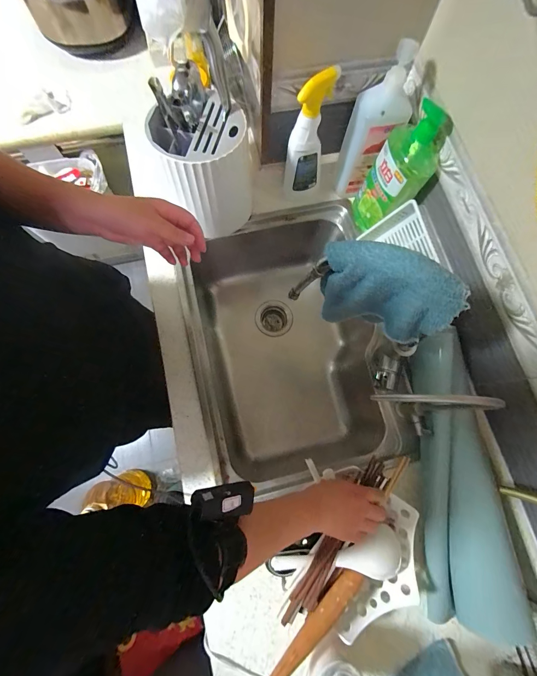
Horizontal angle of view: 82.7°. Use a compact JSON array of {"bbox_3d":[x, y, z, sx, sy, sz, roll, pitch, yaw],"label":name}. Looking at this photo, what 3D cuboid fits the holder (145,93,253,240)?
[{"bbox_3d":[-0.124,-0.324,0.612,0.160,0.207,0.158,0,76,-1],"label":"holder"}]

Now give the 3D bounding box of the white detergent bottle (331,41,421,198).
[{"bbox_3d":[0.198,-0.389,0.592,0.095,0.276,0.052,20,76,4],"label":"white detergent bottle"}]

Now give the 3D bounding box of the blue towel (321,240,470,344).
[{"bbox_3d":[0.149,-0.056,0.401,0.169,0.144,0.048,25,76,5],"label":"blue towel"}]

